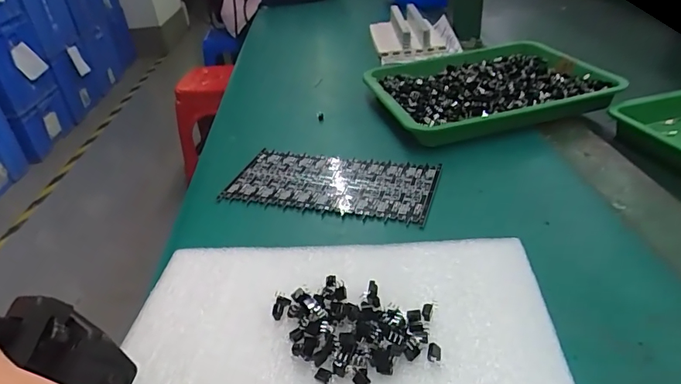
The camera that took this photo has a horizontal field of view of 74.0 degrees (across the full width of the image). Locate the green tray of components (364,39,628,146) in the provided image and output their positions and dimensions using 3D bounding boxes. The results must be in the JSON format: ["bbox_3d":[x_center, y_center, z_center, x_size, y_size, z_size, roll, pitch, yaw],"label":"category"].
[{"bbox_3d":[0.146,-0.108,0.469,0.221,0.027,0.166,-13,34,-11],"label":"green tray of components"}]

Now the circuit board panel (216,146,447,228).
[{"bbox_3d":[-0.008,-0.007,0.360,0.161,0.009,0.070,7,35,19],"label":"circuit board panel"}]

